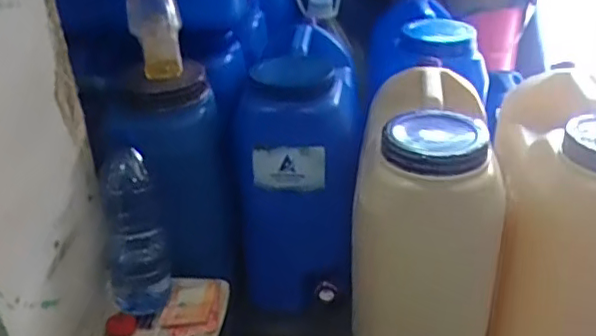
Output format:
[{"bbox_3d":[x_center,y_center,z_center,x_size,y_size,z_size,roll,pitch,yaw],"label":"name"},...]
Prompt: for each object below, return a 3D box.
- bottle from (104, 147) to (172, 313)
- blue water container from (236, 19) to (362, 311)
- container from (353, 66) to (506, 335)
[{"bbox_3d":[-0.218,0.089,0.808,0.078,0.204,0.067,-4,32,-4],"label":"bottle"},{"bbox_3d":[0.008,-0.009,0.995,0.173,0.370,0.283,1,32,4],"label":"blue water container"},{"bbox_3d":[0.165,0.094,0.836,0.172,0.396,0.240,0,32,3],"label":"container"}]

